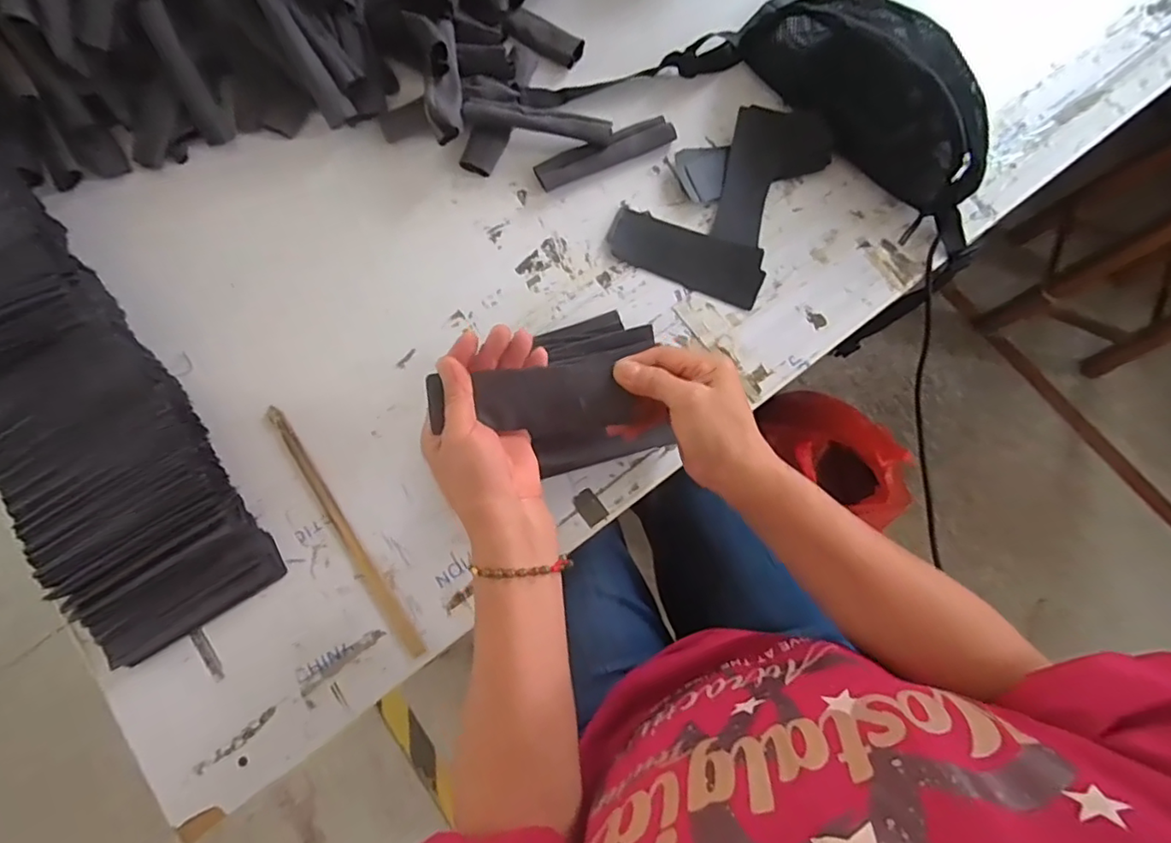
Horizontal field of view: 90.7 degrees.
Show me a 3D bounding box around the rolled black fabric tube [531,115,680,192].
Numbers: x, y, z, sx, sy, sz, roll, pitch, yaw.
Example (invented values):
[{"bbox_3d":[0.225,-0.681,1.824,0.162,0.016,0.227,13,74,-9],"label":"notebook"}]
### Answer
[{"bbox_3d":[0.020,-0.286,0.608,0.148,0.016,0.031,-23,79,-4],"label":"rolled black fabric tube"}]

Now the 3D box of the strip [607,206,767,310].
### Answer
[{"bbox_3d":[0.102,-0.168,0.589,0.159,0.005,0.064,21,79,5],"label":"strip"}]

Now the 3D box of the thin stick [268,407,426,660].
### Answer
[{"bbox_3d":[-0.223,0.097,0.532,0.016,0.006,0.266,-35,80,-6],"label":"thin stick"}]

